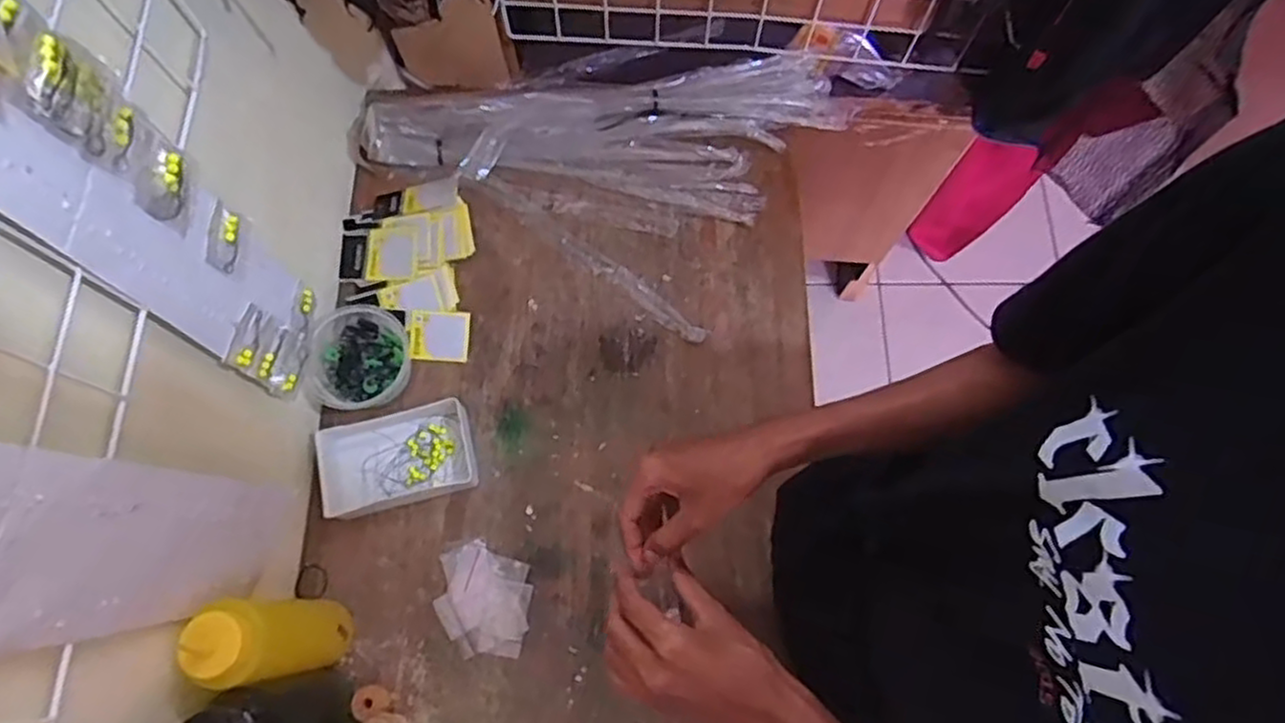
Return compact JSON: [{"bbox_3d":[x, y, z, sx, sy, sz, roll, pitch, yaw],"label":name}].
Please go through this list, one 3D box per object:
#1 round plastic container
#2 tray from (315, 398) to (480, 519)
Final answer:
[{"bbox_3d":[-0.281,-0.002,0.727,0.094,0.043,0.099,0,72,0],"label":"round plastic container"},{"bbox_3d":[-0.239,0.095,0.715,0.143,0.026,0.088,-14,72,-5],"label":"tray"}]

